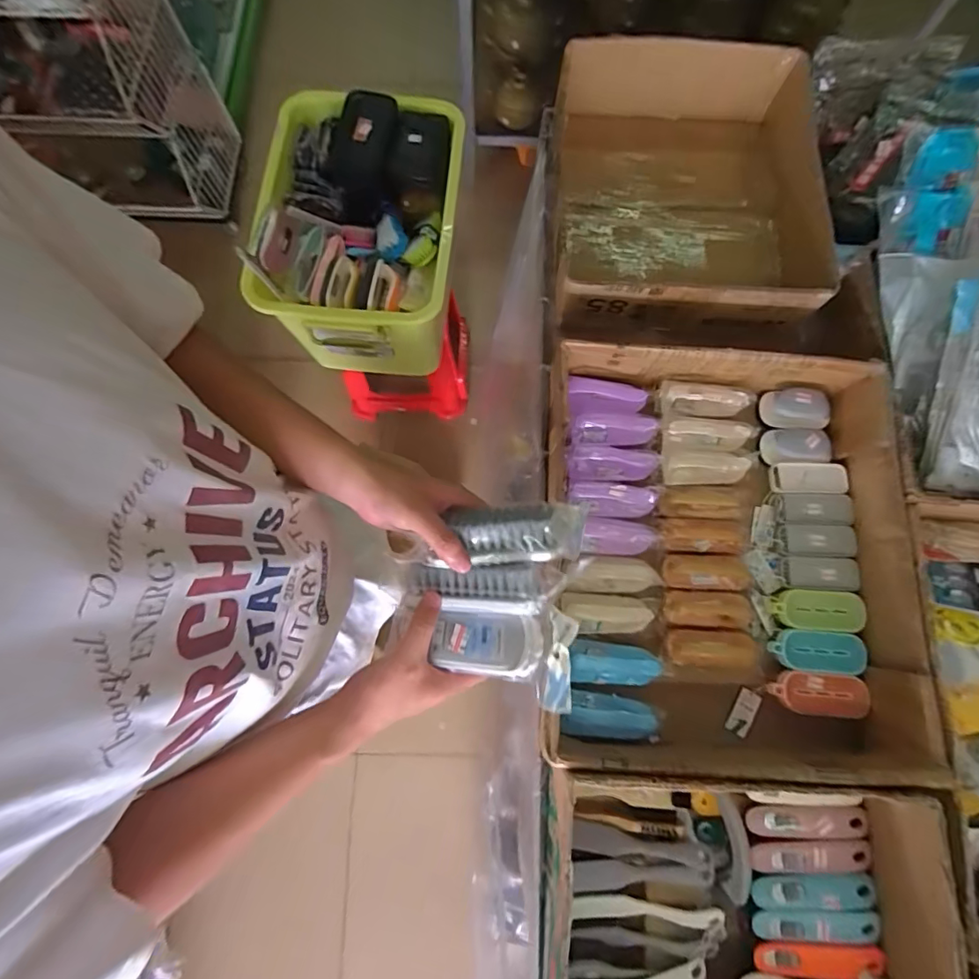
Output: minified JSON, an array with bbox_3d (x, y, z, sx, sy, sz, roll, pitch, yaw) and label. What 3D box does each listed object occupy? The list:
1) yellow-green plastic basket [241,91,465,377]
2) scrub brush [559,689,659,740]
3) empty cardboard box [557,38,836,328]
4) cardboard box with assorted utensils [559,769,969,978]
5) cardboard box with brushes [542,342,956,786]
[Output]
[{"bbox_3d":[-0.261,-0.518,1.061,0.354,0.281,0.486,4,76,1],"label":"yellow-green plastic basket"},{"bbox_3d":[0.171,0.321,0.701,0.140,0.039,0.056,8,76,2],"label":"scrub brush"},{"bbox_3d":[0.344,-0.528,0.896,0.433,0.184,0.503,2,76,0],"label":"empty cardboard box"},{"bbox_3d":[0.300,0.515,0.623,0.441,0.144,0.305,5,76,1],"label":"cardboard box with assorted utensils"},{"bbox_3d":[0.340,0.086,0.745,0.481,0.143,0.570,3,76,1],"label":"cardboard box with brushes"}]

